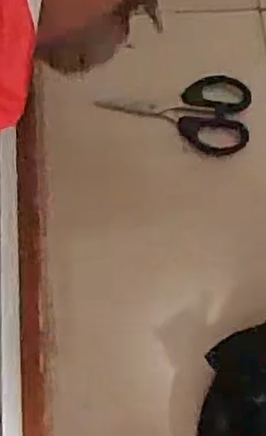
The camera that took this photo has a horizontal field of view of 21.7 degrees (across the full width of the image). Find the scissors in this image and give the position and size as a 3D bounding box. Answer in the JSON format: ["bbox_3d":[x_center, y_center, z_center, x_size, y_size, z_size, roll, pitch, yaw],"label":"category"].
[{"bbox_3d":[0.033,-0.081,0.538,0.114,0.005,0.064,-1,69,-3],"label":"scissors"}]

